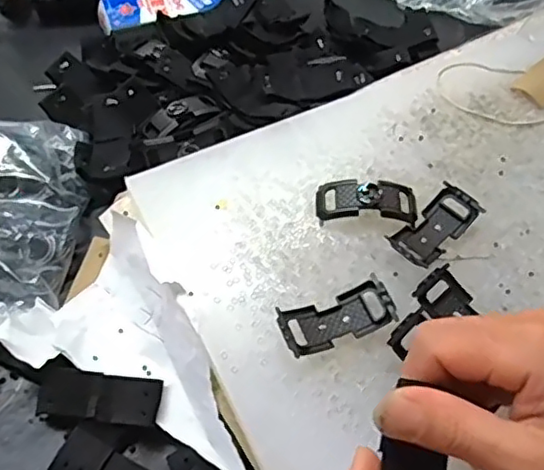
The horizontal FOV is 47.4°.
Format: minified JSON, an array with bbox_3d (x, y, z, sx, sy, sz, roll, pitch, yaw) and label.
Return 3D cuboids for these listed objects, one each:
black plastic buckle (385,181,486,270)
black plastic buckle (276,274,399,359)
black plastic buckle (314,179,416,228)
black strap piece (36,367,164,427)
[{"bbox_3d":[0.090,-0.004,0.348,0.058,0.014,0.026,-40,67,-23],"label":"black plastic buckle"},{"bbox_3d":[0.033,0.043,0.317,0.057,0.013,0.026,-15,60,-11],"label":"black plastic buckle"},{"bbox_3d":[0.054,-0.021,0.357,0.057,0.014,0.027,2,58,0],"label":"black plastic buckle"},{"bbox_3d":[-0.092,0.086,0.330,0.064,0.004,0.025,4,68,6],"label":"black strap piece"}]

